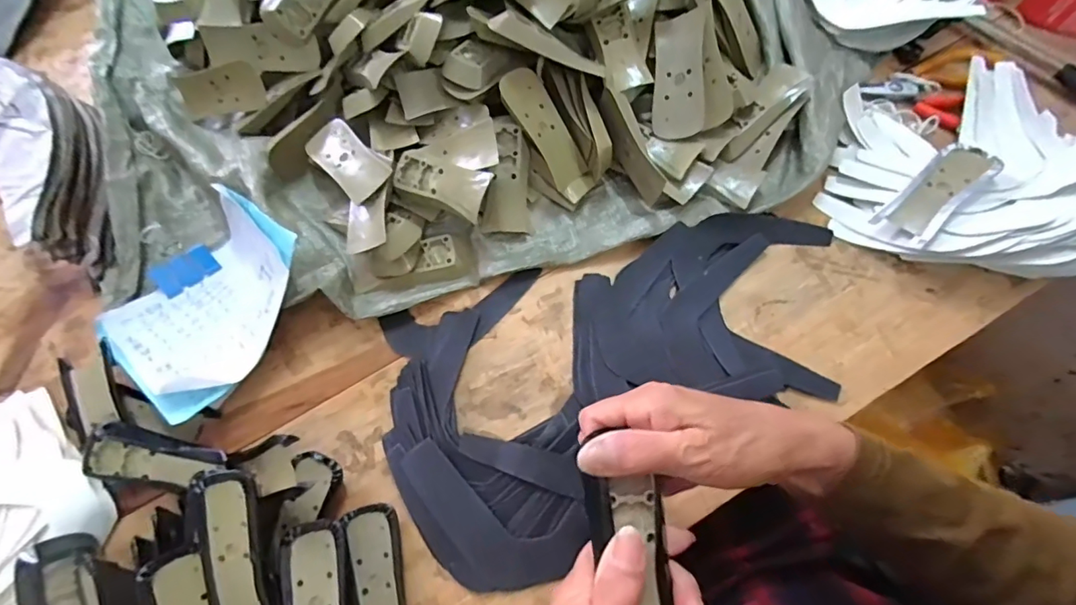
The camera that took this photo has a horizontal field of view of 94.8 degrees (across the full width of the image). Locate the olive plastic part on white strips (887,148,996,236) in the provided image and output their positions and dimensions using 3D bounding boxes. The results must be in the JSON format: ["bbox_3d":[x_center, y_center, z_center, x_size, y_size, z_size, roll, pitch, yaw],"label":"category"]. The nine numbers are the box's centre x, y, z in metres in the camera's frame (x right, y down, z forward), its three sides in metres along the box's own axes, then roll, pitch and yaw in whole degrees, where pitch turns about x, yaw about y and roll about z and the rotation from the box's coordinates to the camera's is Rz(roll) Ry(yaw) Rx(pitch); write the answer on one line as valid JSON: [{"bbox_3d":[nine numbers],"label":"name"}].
[{"bbox_3d":[0.348,-0.100,0.425,0.104,0.008,0.030,-39,60,-10],"label":"olive plastic part on white strips"}]

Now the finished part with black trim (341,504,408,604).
[{"bbox_3d":[-0.116,0.211,0.361,0.039,0.012,0.116,-13,70,-2],"label":"finished part with black trim"}]

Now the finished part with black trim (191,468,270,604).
[{"bbox_3d":[-0.209,0.175,0.342,0.044,0.015,0.115,-10,87,-1],"label":"finished part with black trim"}]

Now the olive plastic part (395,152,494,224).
[{"bbox_3d":[-0.083,-0.103,0.440,0.094,0.024,0.041,23,93,22],"label":"olive plastic part"}]

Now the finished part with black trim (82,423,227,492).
[{"bbox_3d":[-0.297,0.123,0.388,0.105,0.022,0.039,7,71,5],"label":"finished part with black trim"}]

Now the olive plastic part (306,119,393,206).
[{"bbox_3d":[-0.180,-0.135,0.461,0.044,0.012,0.100,-44,65,-4],"label":"olive plastic part"}]

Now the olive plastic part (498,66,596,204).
[{"bbox_3d":[0.010,-0.152,0.451,0.042,0.015,0.124,-36,106,-10],"label":"olive plastic part"}]

